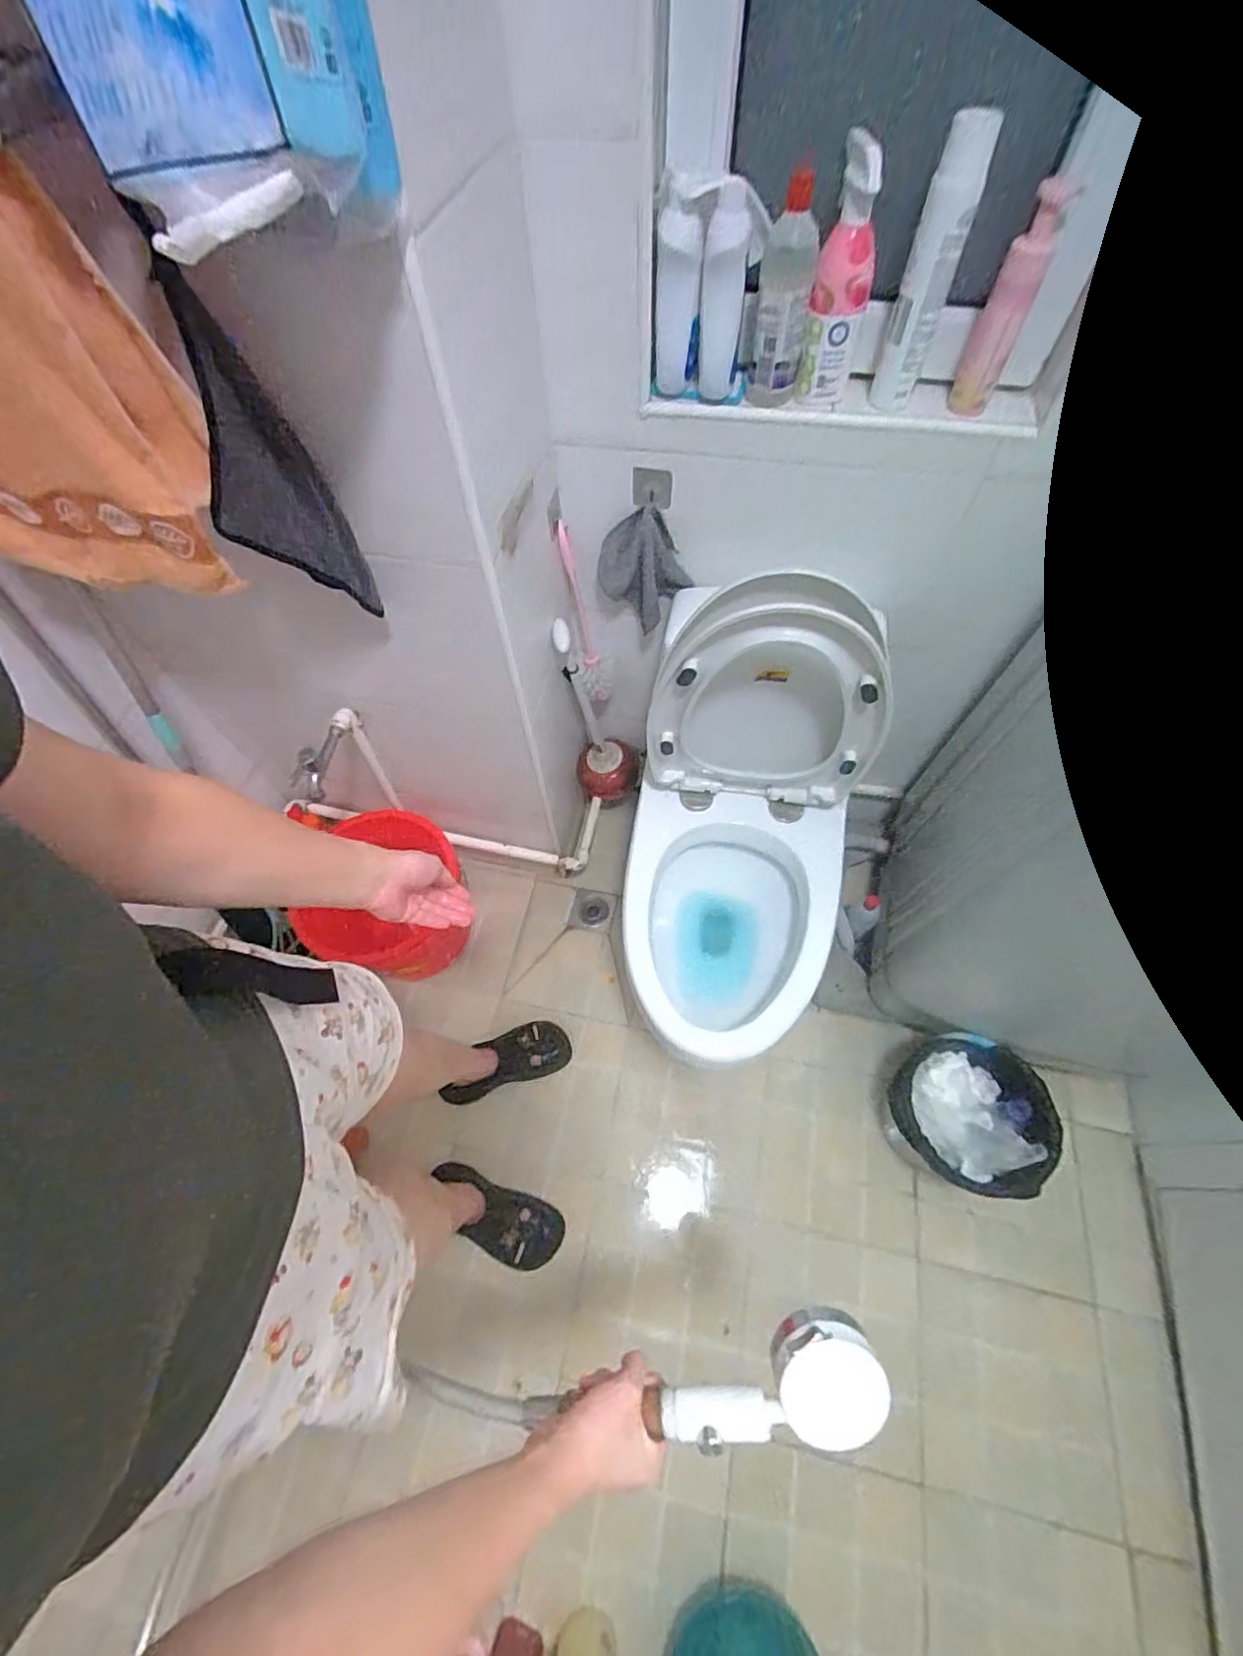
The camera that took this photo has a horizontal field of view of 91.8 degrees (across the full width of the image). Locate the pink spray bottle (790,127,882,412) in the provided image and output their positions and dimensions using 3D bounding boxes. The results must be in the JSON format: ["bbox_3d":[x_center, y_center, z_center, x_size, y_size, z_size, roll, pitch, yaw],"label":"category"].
[{"bbox_3d":[0.264,-0.653,0.730,0.064,0.239,0.044,18,61,14],"label":"pink spray bottle"}]

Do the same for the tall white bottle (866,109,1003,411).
[{"bbox_3d":[0.359,-0.646,0.709,0.058,0.250,0.041,17,61,13],"label":"tall white bottle"}]

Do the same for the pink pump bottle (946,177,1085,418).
[{"bbox_3d":[0.458,-0.617,0.719,0.054,0.203,0.041,19,62,14],"label":"pink pump bottle"}]

